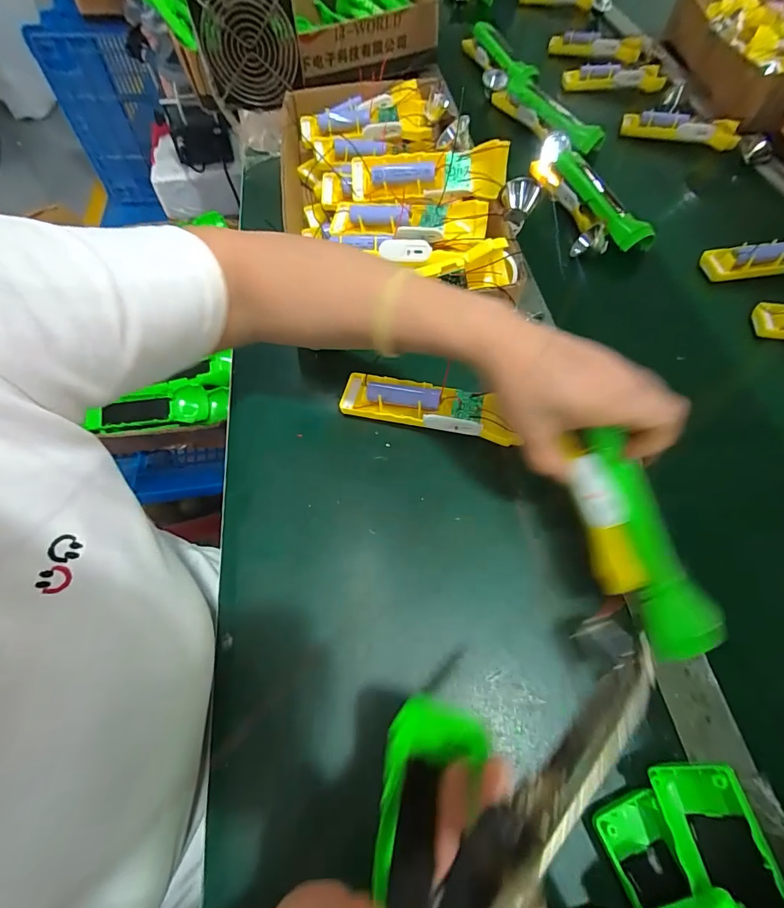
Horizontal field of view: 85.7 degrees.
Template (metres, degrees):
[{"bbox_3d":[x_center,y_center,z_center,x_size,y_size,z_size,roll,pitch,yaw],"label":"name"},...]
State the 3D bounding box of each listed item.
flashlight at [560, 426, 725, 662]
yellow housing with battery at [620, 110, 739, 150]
[{"bbox_3d":[0.154,0.056,0.270,0.052,0.028,0.145,-18,76,-10],"label":"flashlight"},{"bbox_3d":[0.437,-0.496,0.642,0.163,0.029,0.028,15,62,8],"label":"yellow housing with battery"}]

